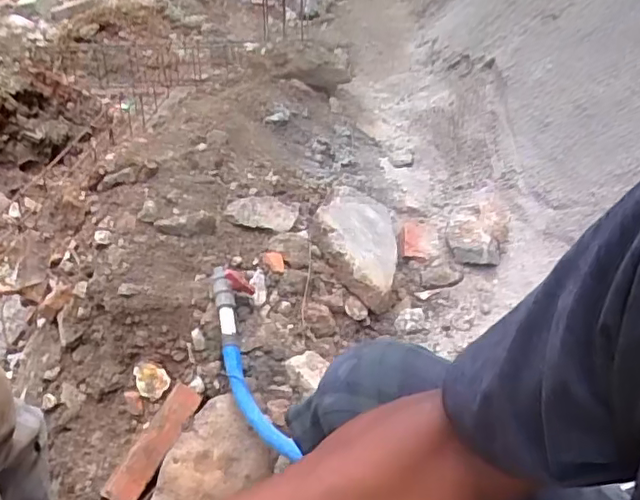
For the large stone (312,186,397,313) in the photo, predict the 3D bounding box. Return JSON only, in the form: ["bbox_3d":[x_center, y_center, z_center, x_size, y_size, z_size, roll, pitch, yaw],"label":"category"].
[{"bbox_3d":[0.068,-0.016,1.229,0.195,0.095,0.317,29,38,-8],"label":"large stone"}]

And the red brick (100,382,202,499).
[{"bbox_3d":[-0.242,0.284,0.867,0.047,0.035,0.184,20,62,27],"label":"red brick"}]

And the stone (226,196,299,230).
[{"bbox_3d":[-0.111,-0.075,1.142,0.142,0.053,0.042,5,29,-26],"label":"stone"}]

